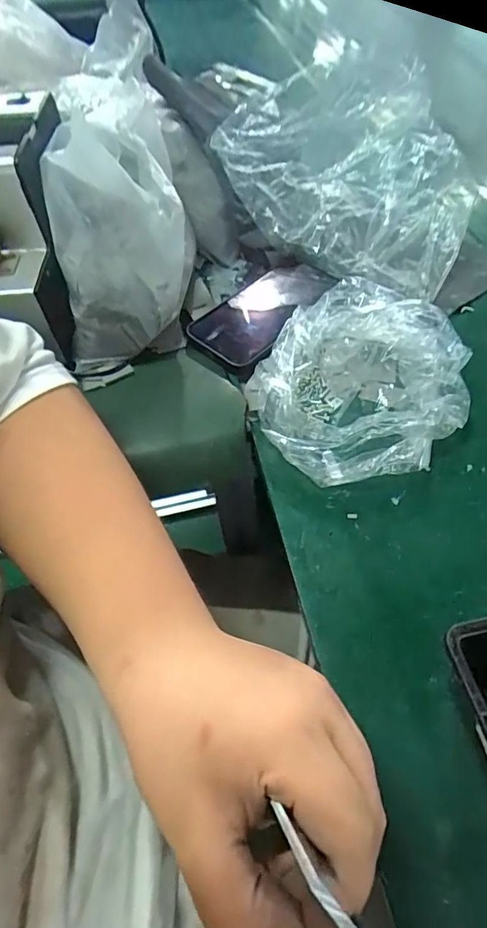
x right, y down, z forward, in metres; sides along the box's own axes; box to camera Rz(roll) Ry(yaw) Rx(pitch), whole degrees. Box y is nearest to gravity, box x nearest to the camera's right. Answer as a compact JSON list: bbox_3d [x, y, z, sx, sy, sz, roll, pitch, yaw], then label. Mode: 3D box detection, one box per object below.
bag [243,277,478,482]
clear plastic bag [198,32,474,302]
[{"bbox_3d":[0.084,-0.063,0.377,0.152,0.052,0.152,-38,62,-21],"label":"bag"},{"bbox_3d":[0.096,-0.283,0.480,0.259,0.113,0.186,30,63,21],"label":"clear plastic bag"}]

